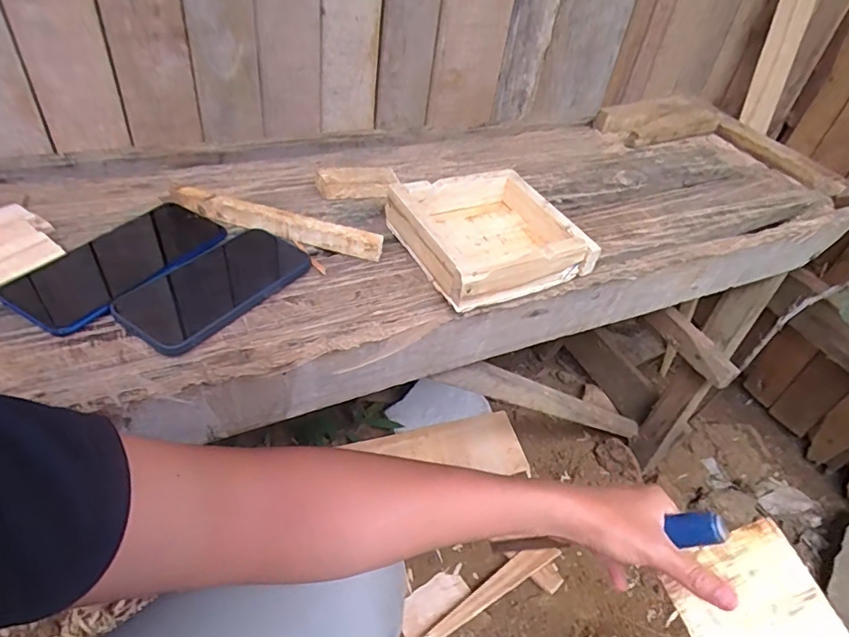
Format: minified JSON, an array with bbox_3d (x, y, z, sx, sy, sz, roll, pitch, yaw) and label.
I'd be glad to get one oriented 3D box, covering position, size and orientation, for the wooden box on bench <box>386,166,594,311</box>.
[{"bbox_3d":[0.061,-0.083,0.506,0.151,0.048,0.149,-17,48,-22],"label":"wooden box on bench"}]

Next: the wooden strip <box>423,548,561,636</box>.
[{"bbox_3d":[0.112,0.442,0.847,0.277,0.012,0.036,-18,51,-31],"label":"wooden strip"}]

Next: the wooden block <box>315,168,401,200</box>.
[{"bbox_3d":[-0.071,-0.148,0.565,0.088,0.024,0.028,-10,46,-17],"label":"wooden block"}]

